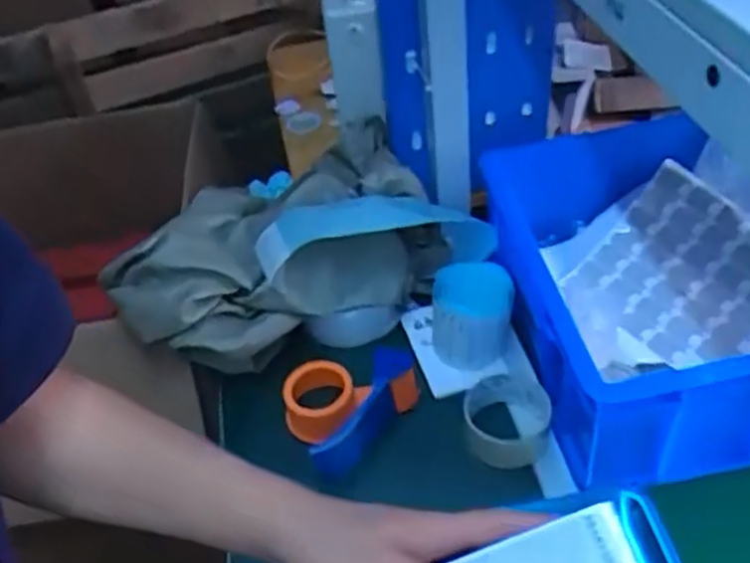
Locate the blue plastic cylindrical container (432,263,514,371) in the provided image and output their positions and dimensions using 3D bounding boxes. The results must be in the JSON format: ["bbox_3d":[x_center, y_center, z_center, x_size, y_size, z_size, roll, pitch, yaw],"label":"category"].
[{"bbox_3d":[0.104,0.038,0.764,0.081,0.076,0.079,-4,44,4],"label":"blue plastic cylindrical container"}]

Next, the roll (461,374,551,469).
[{"bbox_3d":[0.129,0.138,0.699,0.081,0.044,0.084,-4,44,4],"label":"roll"}]

